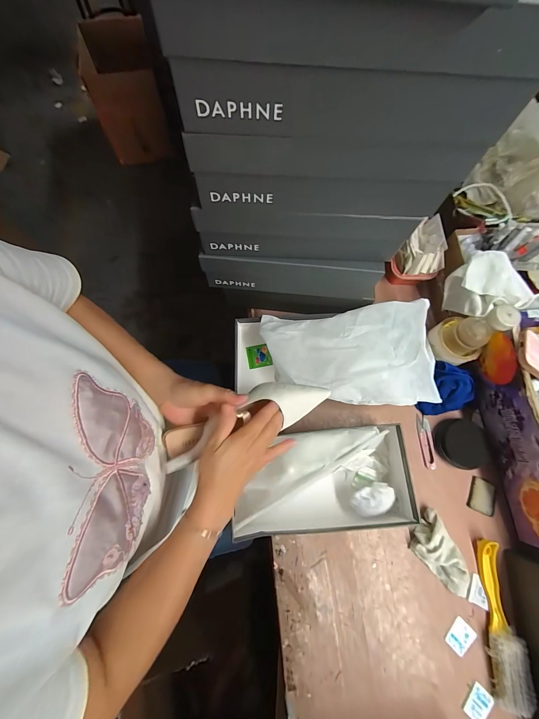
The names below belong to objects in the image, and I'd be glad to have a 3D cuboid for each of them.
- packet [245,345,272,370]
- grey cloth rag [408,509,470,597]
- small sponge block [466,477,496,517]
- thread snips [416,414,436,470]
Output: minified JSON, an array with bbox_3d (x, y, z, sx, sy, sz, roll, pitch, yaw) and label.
[{"bbox_3d":[-0.022,-0.006,0.600,0.049,0.009,0.047,-9,74,-5],"label":"packet"},{"bbox_3d":[0.301,0.342,0.496,0.067,0.031,0.128,-30,77,-10],"label":"grey cloth rag"},{"bbox_3d":[0.405,0.260,0.540,0.049,0.004,0.060,23,74,5],"label":"small sponge block"},{"bbox_3d":[0.312,0.163,0.566,0.026,0.007,0.101,-4,74,-3],"label":"thread snips"}]

